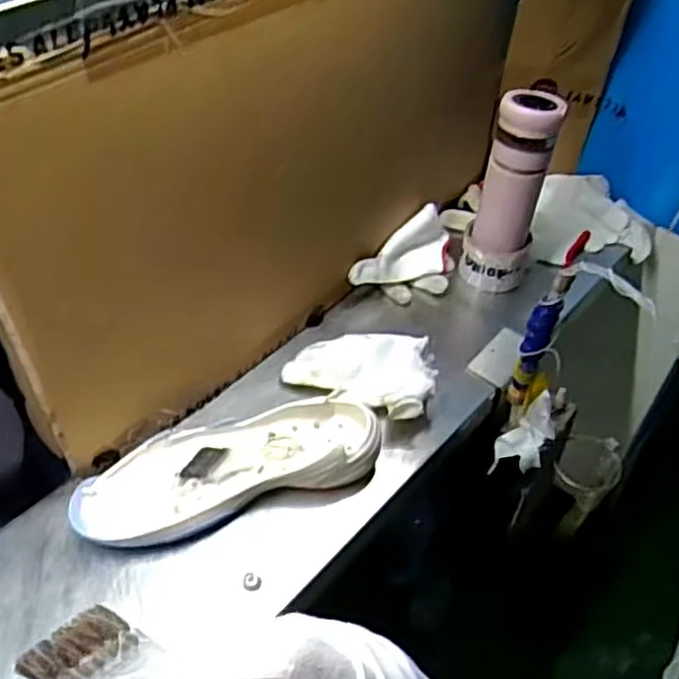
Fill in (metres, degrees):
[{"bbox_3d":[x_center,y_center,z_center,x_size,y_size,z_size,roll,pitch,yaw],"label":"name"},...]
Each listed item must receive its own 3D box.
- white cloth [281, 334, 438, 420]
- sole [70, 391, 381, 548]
[{"bbox_3d":[0.025,0.028,0.777,0.157,0.047,0.112,16,45,11],"label":"white cloth"},{"bbox_3d":[-0.102,0.118,0.681,0.283,0.048,0.108,-11,47,-16],"label":"sole"}]

